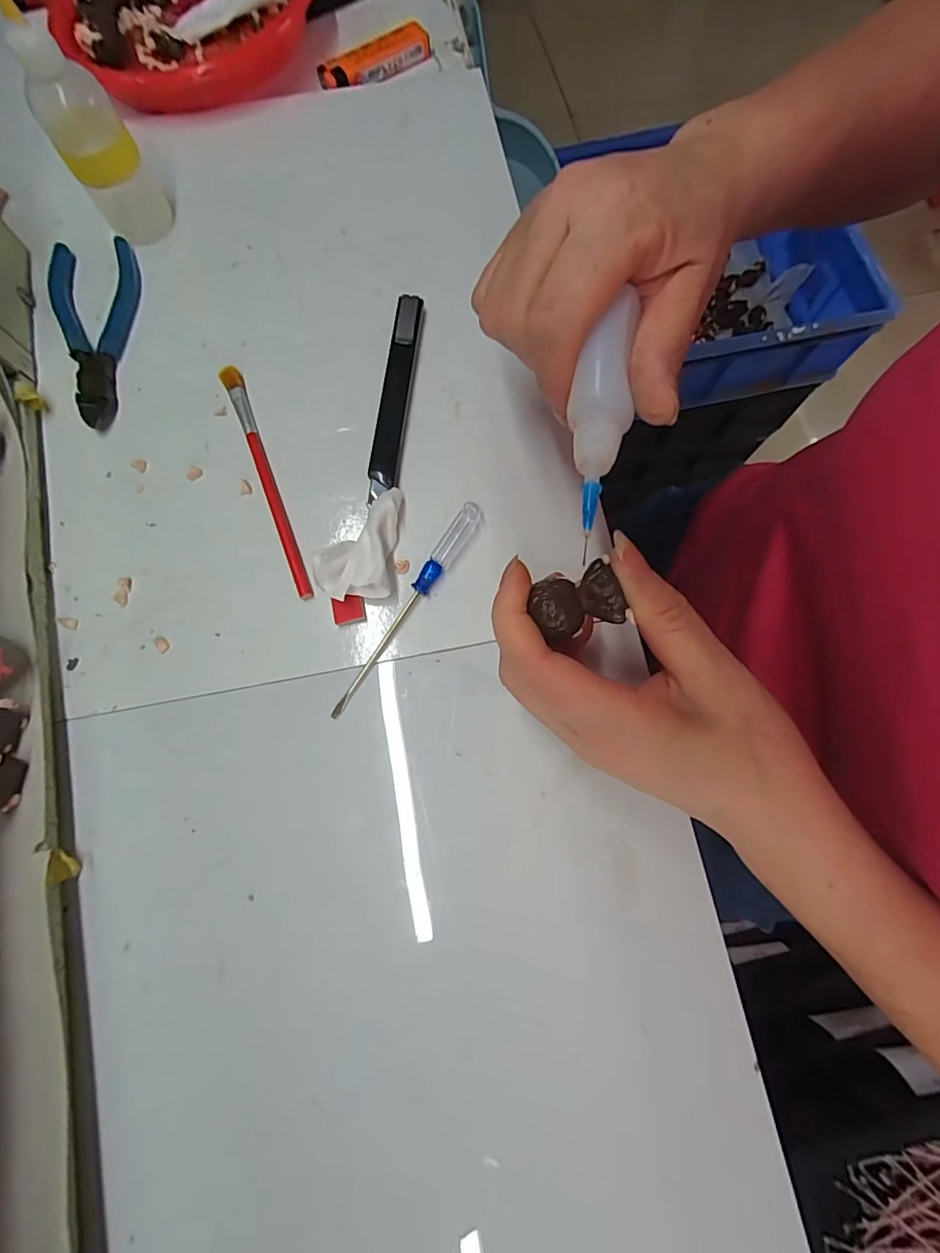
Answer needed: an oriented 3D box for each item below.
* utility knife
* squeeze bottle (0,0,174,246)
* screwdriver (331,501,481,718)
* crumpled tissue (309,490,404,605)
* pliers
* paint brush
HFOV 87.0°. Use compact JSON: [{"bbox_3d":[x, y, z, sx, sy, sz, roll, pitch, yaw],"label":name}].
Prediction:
[{"bbox_3d":[-0.042,-0.128,0.276,0.017,0.009,0.127,5,76,1],"label":"utility knife"},{"bbox_3d":[-0.208,-0.270,0.268,0.038,0.103,0.032,-32,78,-7],"label":"squeeze bottle"},{"bbox_3d":[-0.031,-0.011,0.248,0.009,0.012,0.126,32,78,7],"label":"screwdriver"},{"bbox_3d":[-0.058,-0.041,0.251,0.042,0.017,0.058,0,76,0],"label":"crumpled tissue"},{"bbox_3d":[-0.218,-0.170,0.286,0.044,0.009,0.123,-8,76,-2],"label":"pliers"},{"bbox_3d":[-0.109,-0.081,0.266,0.010,0.007,0.144,-23,77,-5],"label":"paint brush"}]

